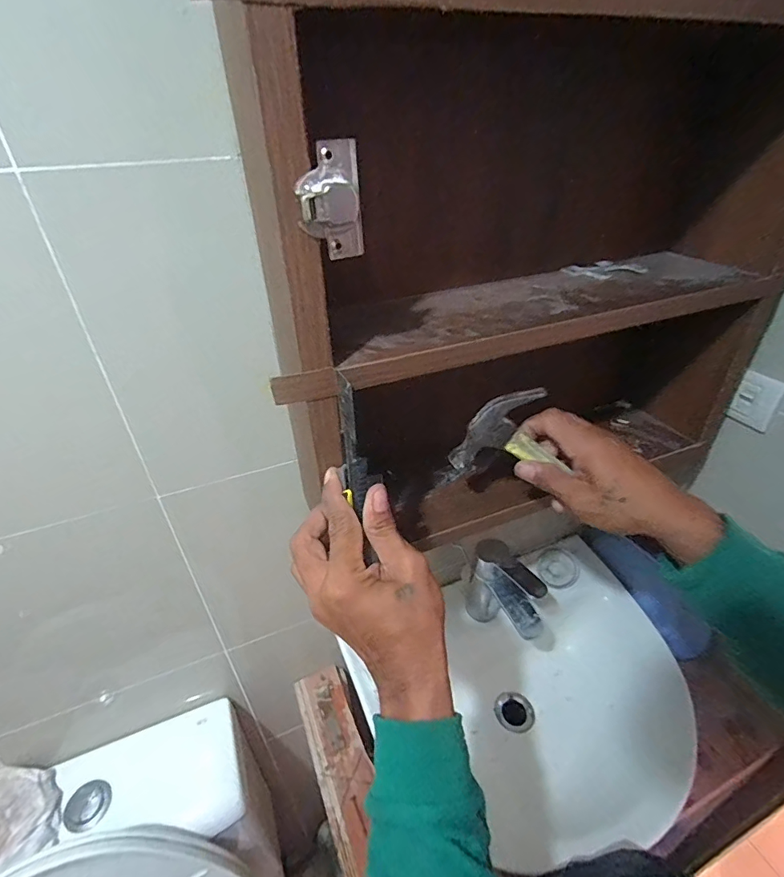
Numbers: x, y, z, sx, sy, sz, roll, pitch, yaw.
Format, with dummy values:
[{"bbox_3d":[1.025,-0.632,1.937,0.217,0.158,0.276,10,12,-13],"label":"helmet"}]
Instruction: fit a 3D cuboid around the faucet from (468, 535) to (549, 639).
[{"bbox_3d":[0.166,0.238,0.674,0.052,0.149,0.139,-20,38,-23],"label":"faucet"}]

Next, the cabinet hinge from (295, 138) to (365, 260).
[{"bbox_3d":[-0.035,-0.135,0.263,0.036,0.060,0.024,-6,35,-5],"label":"cabinet hinge"}]

